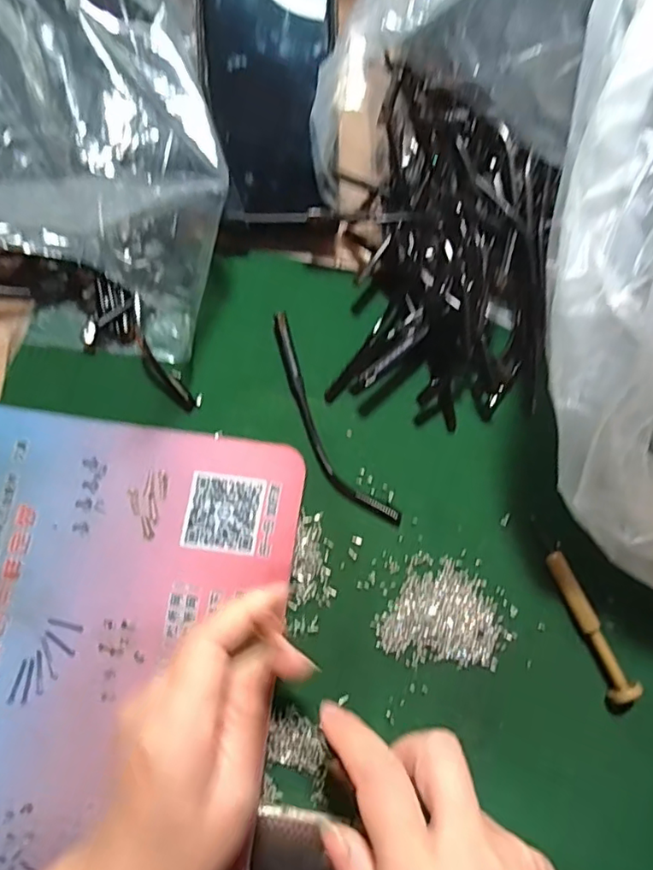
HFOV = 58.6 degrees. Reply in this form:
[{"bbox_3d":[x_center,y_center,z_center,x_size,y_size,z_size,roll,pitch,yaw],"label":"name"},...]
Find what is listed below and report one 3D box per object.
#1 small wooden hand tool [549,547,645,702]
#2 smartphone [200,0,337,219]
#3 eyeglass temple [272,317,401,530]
[{"bbox_3d":[0.132,0.095,0.292,0.012,0.014,0.074,-21,78,-6],"label":"small wooden hand tool"},{"bbox_3d":[-0.032,-0.206,0.321,0.072,0.008,0.164,1,96,-1],"label":"smartphone"},{"bbox_3d":[-0.003,-0.007,0.319,0.024,0.004,0.133,-29,79,-7],"label":"eyeglass temple"}]

